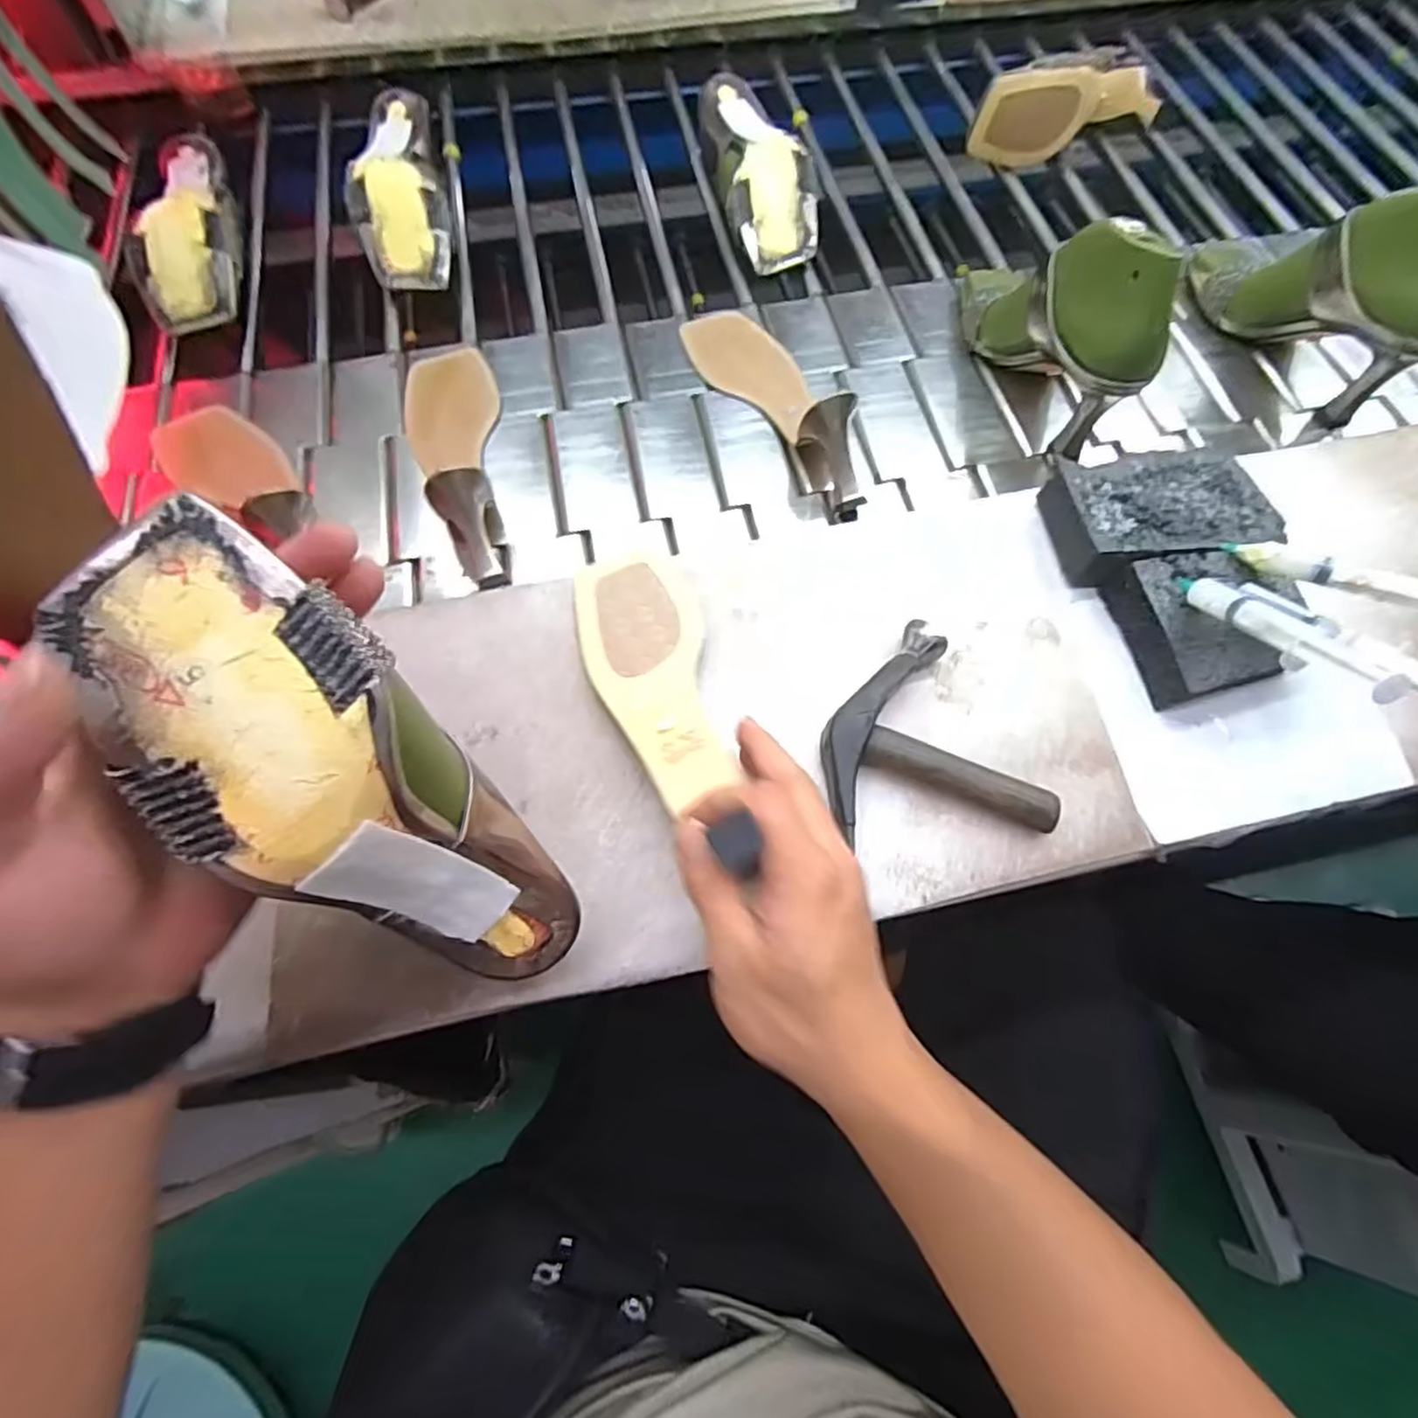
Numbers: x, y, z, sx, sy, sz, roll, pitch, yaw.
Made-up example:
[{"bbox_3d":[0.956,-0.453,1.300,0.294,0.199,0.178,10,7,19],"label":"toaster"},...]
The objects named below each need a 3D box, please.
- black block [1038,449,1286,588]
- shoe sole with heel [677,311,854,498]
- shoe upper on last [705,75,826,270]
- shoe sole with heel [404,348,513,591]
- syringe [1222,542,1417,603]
[{"bbox_3d":[0.294,-0.127,0.445,0.128,0.030,0.082,-7,67,-3],"label":"black block"},{"bbox_3d":[0.060,-0.264,0.549,0.067,0.063,0.224,-32,71,-13],"label":"shoe sole with heel"},{"bbox_3d":[0.050,-0.513,0.656,0.083,0.069,0.214,-10,67,-4],"label":"shoe upper on last"},{"bbox_3d":[-0.189,-0.201,0.517,0.074,0.058,0.243,-19,68,-8],"label":"shoe sole with heel"},{"bbox_3d":[0.367,-0.071,0.378,0.138,0.013,0.014,30,69,37],"label":"syringe"}]

